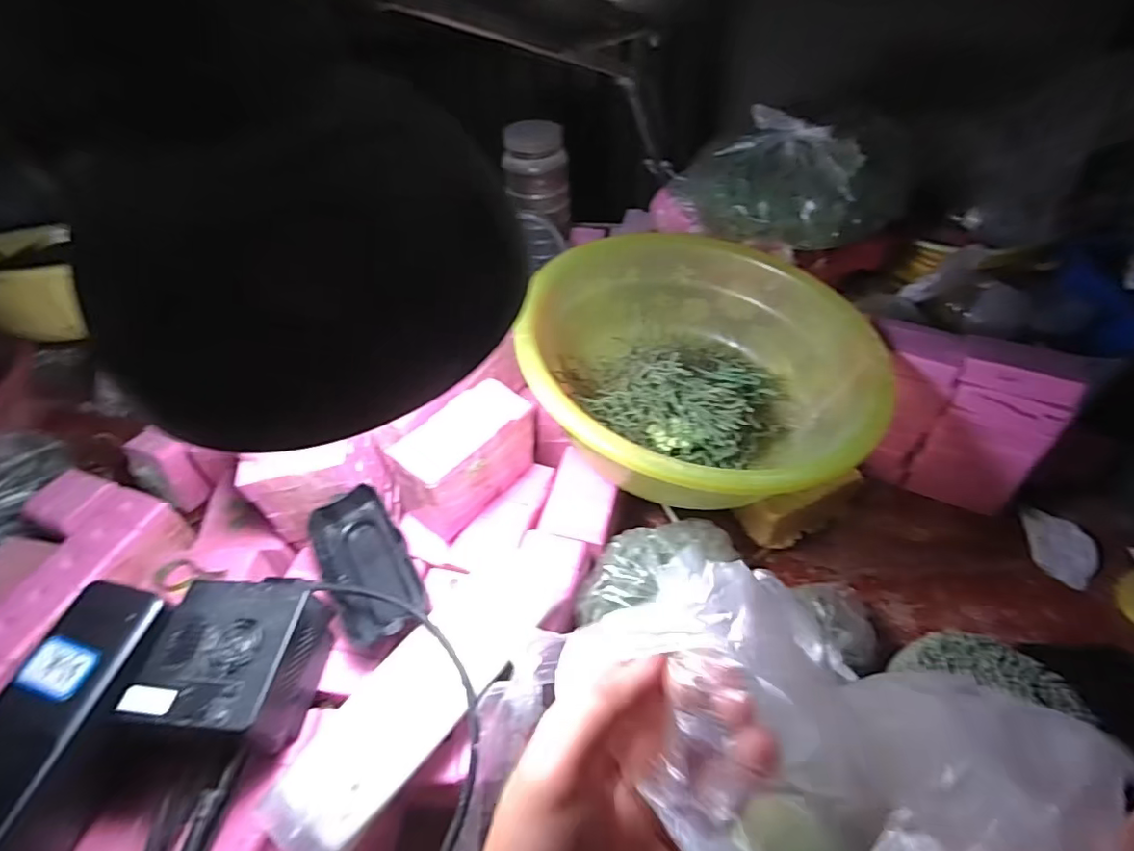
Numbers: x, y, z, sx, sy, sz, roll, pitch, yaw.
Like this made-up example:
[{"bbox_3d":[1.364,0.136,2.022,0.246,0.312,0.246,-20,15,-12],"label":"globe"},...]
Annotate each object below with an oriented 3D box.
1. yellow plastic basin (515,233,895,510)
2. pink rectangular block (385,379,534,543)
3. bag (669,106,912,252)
[{"bbox_3d":[0.098,-0.043,0.428,0.247,0.106,0.248,-3,47,3],"label":"yellow plastic basin"},{"bbox_3d":[-0.067,0.025,0.390,0.098,0.070,0.050,-35,53,-25],"label":"pink rectangular block"},{"bbox_3d":[0.213,-0.233,0.527,0.197,0.095,0.123,-2,47,4],"label":"bag"}]

